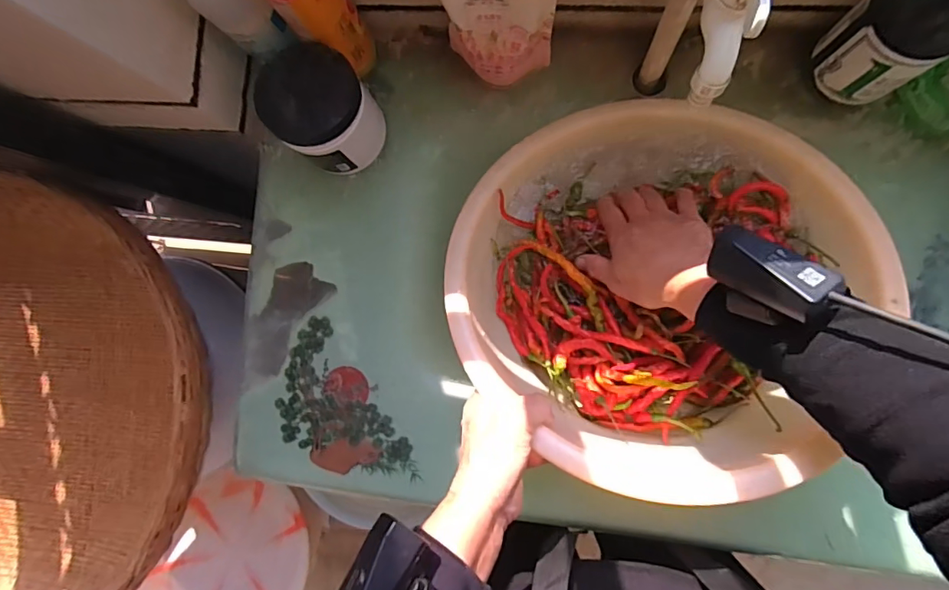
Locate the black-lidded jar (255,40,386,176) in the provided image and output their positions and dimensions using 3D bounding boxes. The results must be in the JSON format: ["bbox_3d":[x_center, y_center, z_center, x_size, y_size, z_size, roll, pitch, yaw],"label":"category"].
[{"bbox_3d":[-0.134,-0.168,0.463,0.083,0.105,0.089,0,89,8],"label":"black-lidded jar"}]

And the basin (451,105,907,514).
[{"bbox_3d":[0.145,-0.025,0.415,0.310,0.133,0.317,0,89,8],"label":"basin"}]

